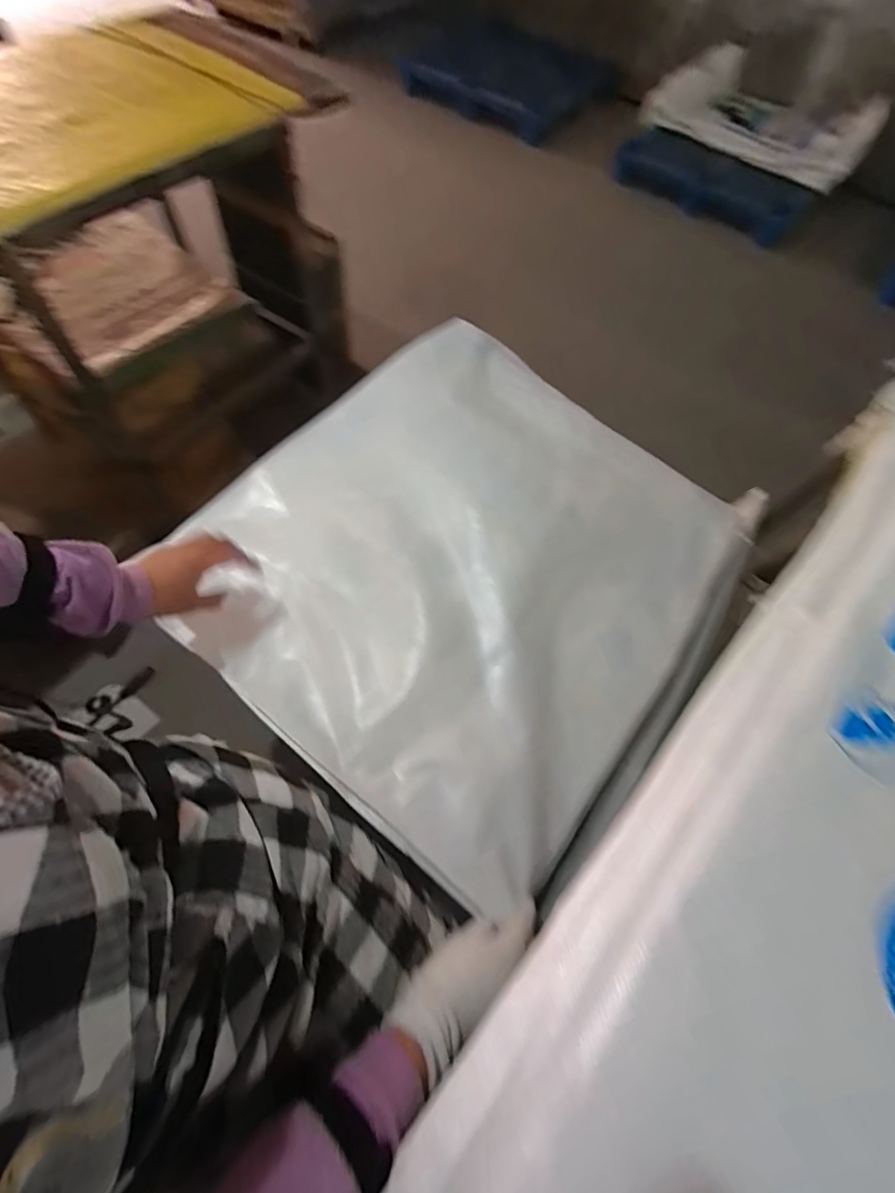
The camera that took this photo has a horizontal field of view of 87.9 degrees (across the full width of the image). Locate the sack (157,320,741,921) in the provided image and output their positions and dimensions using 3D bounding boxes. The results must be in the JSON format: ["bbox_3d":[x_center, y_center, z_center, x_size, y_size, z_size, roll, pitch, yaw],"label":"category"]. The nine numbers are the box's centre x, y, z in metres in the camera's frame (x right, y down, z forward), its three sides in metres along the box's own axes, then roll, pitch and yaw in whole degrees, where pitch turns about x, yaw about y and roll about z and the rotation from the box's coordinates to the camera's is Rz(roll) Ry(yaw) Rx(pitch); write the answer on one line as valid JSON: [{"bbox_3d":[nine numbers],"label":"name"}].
[{"bbox_3d":[0.054,-0.082,0.692,0.633,0.093,0.753,36,67,15],"label":"sack"}]

